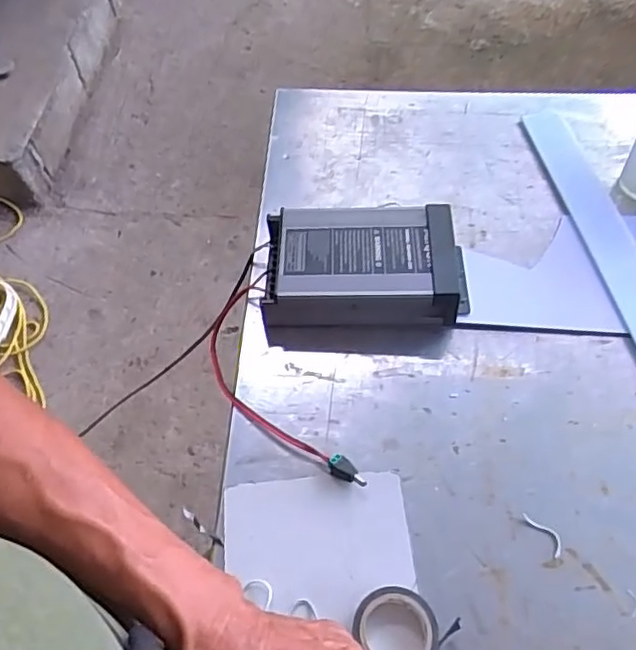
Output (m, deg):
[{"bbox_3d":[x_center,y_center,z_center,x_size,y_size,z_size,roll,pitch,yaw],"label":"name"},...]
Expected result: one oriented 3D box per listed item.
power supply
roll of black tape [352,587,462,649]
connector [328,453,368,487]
[{"bbox_3d":[0.047,-0.054,0.575,0.187,0.054,0.105,0,55,0],"label":"power supply"},{"bbox_3d":[0.057,0.205,0.415,0.057,0.020,0.059,0,55,0],"label":"roll of black tape"},{"bbox_3d":[0.024,0.116,0.482,0.034,0.016,0.015,26,59,16],"label":"connector"}]

